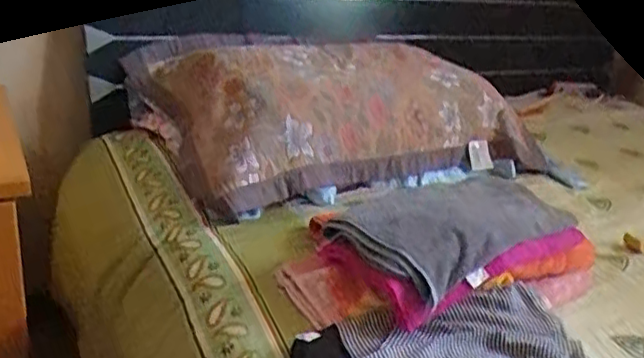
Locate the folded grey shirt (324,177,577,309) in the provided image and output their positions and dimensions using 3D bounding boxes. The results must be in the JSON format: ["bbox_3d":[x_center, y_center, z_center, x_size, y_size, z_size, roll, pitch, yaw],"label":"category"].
[{"bbox_3d":[0.181,0.050,0.810,0.320,0.049,0.163,-15,31,-38],"label":"folded grey shirt"}]

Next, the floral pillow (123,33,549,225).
[{"bbox_3d":[0.022,-0.127,1.120,0.639,0.173,0.380,-10,28,-32],"label":"floral pillow"}]

